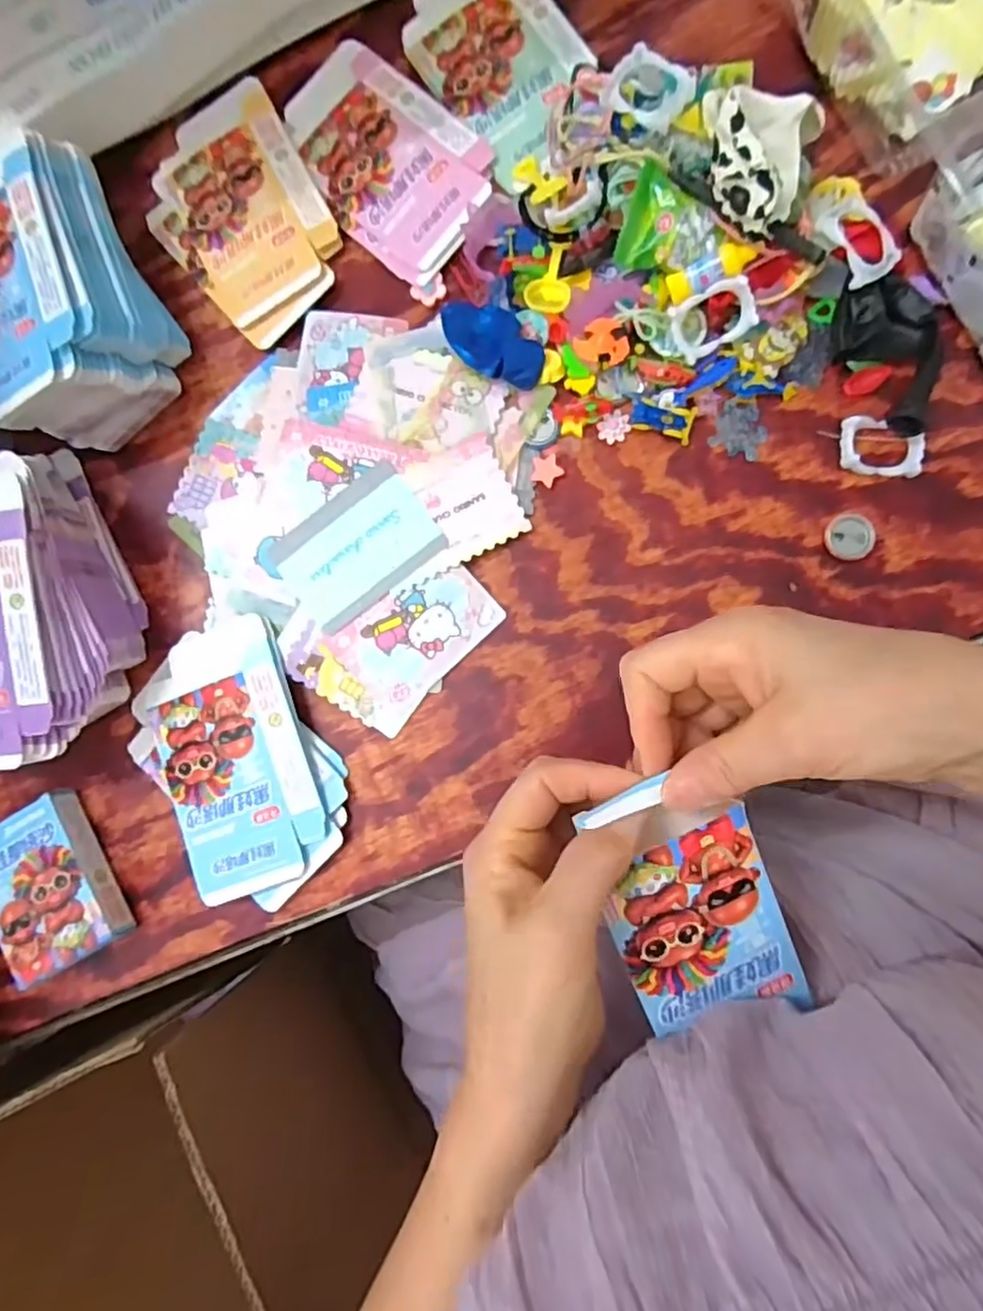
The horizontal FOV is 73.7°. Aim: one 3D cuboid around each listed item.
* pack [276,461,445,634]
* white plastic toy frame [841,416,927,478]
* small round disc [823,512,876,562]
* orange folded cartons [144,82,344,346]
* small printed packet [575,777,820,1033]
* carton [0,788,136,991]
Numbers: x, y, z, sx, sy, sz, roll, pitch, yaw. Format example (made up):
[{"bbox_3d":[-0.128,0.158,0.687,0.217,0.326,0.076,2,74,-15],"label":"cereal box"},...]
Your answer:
[{"bbox_3d":[-0.076,-0.062,0.375,0.088,0.008,0.060,-36,83,4],"label":"pack"},{"bbox_3d":[0.207,-0.111,0.347,0.042,0.010,0.029,5,87,8],"label":"white plastic toy frame"},{"bbox_3d":[0.190,-0.063,0.348,0.025,0.004,0.024,0,86,7],"label":"small round disc"},{"bbox_3d":[-0.157,-0.272,0.408,0.099,0.007,0.159,-28,83,5],"label":"orange folded cartons"},{"bbox_3d":[0.080,0.101,0.262,0.066,0.011,0.105,-24,102,-2],"label":"small printed packet"},{"bbox_3d":[-0.259,0.135,0.385,0.066,0.026,0.092,-31,83,4],"label":"carton"}]

